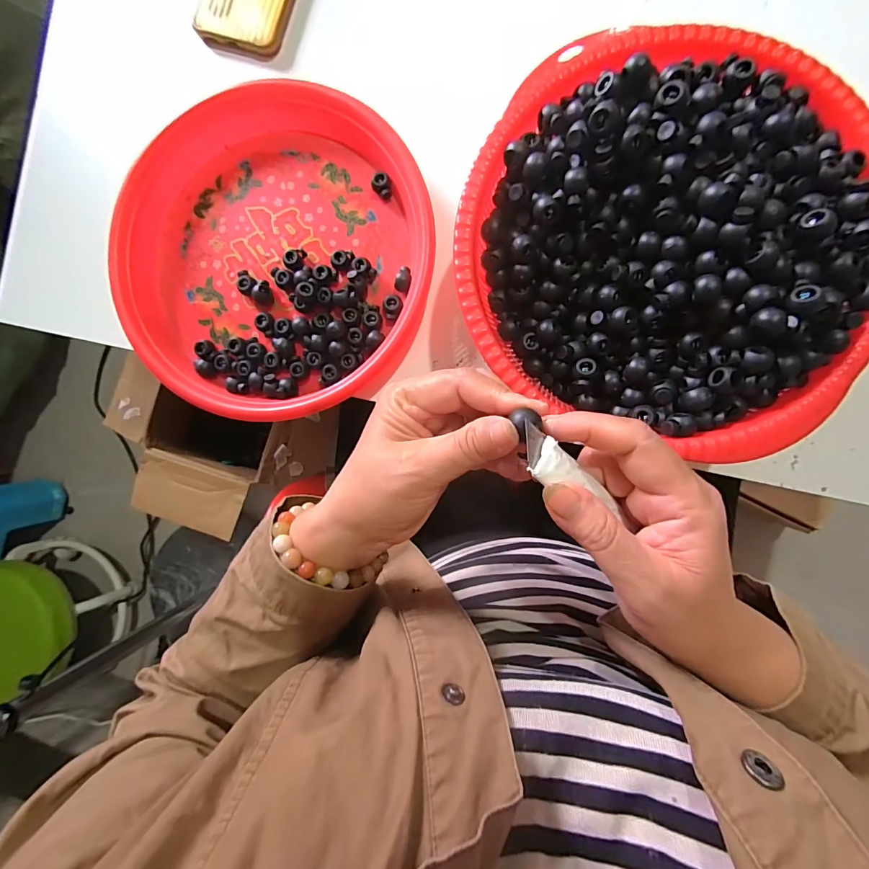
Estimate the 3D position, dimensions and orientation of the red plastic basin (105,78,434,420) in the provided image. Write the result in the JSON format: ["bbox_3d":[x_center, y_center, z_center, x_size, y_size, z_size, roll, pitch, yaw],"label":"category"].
[{"bbox_3d":[-0.128,-0.143,0.326,0.237,0.030,0.254,-36,87,4],"label":"red plastic basin"}]

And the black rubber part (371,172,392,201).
[{"bbox_3d":[-0.041,-0.194,0.324,0.015,0.009,0.017,-18,88,5],"label":"black rubber part"}]

